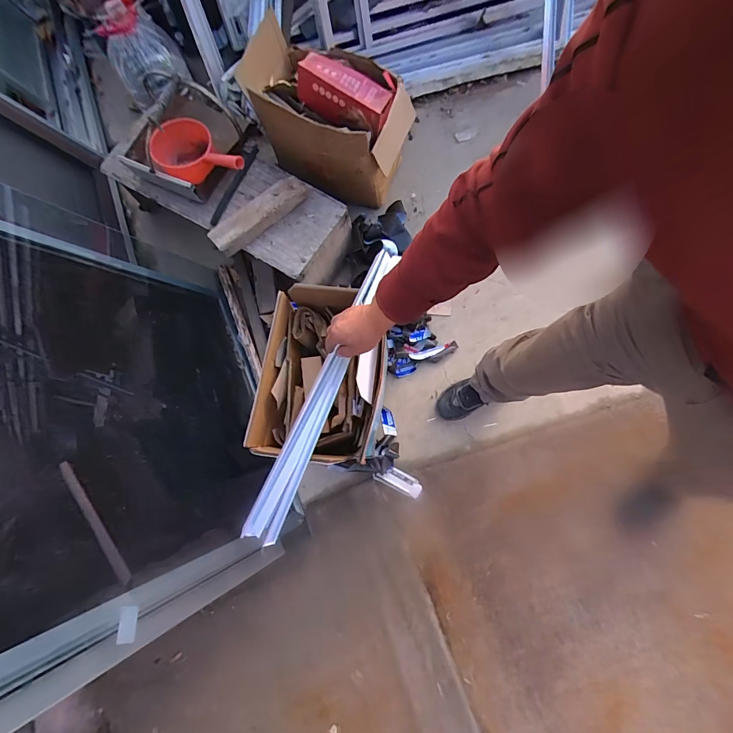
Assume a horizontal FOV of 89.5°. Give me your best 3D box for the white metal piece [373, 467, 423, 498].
[{"bbox_3d":[0.099,0.347,1.131,0.146,0.018,0.059,23,74,10],"label":"white metal piece"}]

